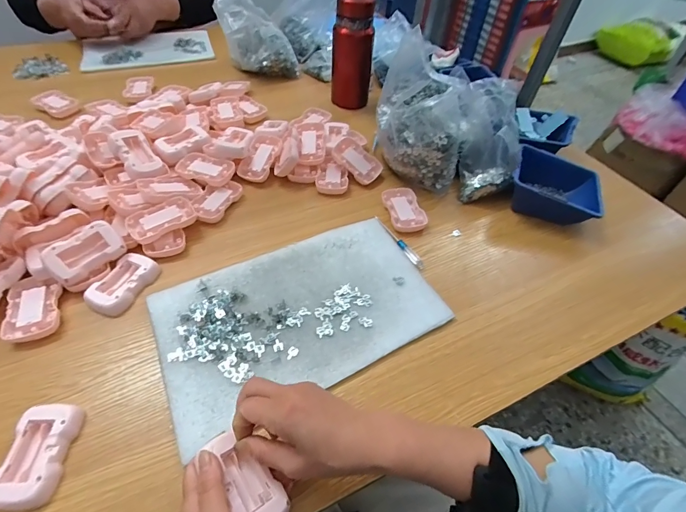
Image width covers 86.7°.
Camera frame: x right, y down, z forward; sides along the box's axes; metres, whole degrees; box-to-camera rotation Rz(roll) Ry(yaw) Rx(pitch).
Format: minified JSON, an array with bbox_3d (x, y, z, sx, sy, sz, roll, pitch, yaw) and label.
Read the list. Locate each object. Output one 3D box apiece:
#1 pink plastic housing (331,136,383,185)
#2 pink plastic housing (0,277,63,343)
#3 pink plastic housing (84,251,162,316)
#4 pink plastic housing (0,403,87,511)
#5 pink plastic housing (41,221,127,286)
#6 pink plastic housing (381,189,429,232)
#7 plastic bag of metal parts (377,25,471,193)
[{"bbox_3d":[0.024,-0.164,0.626,0.086,0.015,0.053,44,72,-1],"label":"pink plastic housing"},{"bbox_3d":[-0.372,0.063,0.439,0.053,0.015,0.084,-15,54,-16],"label":"pink plastic housing"},{"bbox_3d":[-0.282,0.034,0.468,0.053,0.015,0.086,19,52,10],"label":"pink plastic housing"},{"bbox_3d":[-0.284,0.184,0.339,0.051,0.019,0.086,3,51,-2],"label":"pink plastic housing"},{"bbox_3d":[-0.327,-0.007,0.461,0.084,0.016,0.052,-41,96,-29],"label":"pink plastic housing"},{"bbox_3d":[0.096,-0.076,0.578,0.055,0.009,0.091,-10,53,-12],"label":"pink plastic housing"},{"bbox_3d":[0.130,-0.225,0.594,0.136,0.175,0.139,7,51,1],"label":"plastic bag of metal parts"}]

